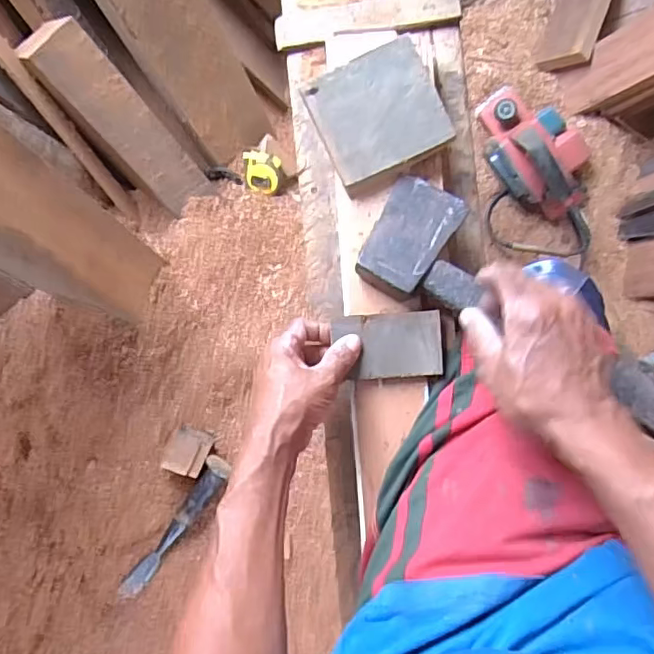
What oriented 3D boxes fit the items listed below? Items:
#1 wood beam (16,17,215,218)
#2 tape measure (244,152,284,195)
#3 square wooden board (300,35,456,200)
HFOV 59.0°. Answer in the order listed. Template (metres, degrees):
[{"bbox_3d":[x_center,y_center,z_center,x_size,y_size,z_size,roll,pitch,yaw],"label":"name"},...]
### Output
[{"bbox_3d":[-0.292,-0.290,0.843,0.087,0.062,0.308,-41,128,0],"label":"wood beam"},{"bbox_3d":[-0.109,-0.266,0.989,0.069,0.035,0.068,9,114,-2],"label":"tape measure"},{"bbox_3d":[0.050,-0.201,0.548,0.117,0.022,0.112,-28,87,0],"label":"square wooden board"}]

